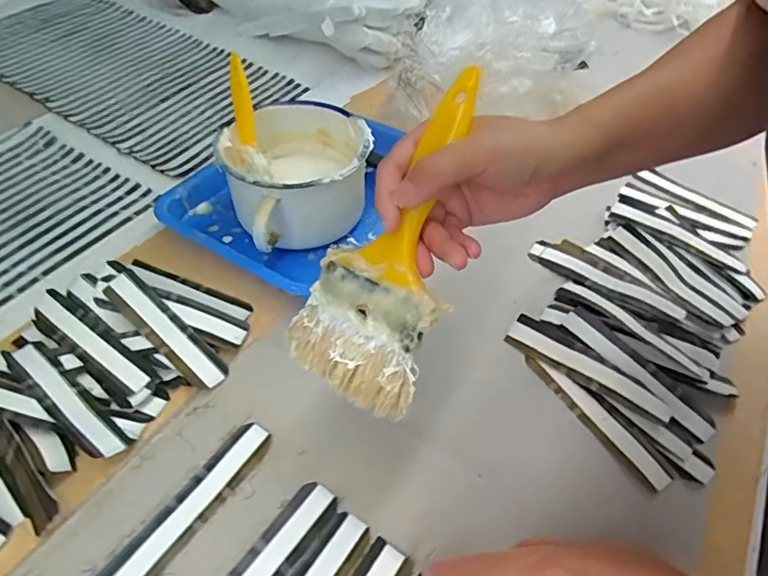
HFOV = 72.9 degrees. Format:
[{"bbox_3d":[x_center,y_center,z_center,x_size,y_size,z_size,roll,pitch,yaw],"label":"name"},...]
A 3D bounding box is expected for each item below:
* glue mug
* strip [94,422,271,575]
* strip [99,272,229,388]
[{"bbox_3d":[-0.089,-0.117,0.550,0.150,0.091,0.142,1,48,-1],"label":"glue mug"},{"bbox_3d":[-0.138,0.154,0.368,0.031,0.004,0.142,28,53,22],"label":"strip"},{"bbox_3d":[-0.191,0.036,0.453,0.142,0.007,0.030,39,68,17],"label":"strip"}]

